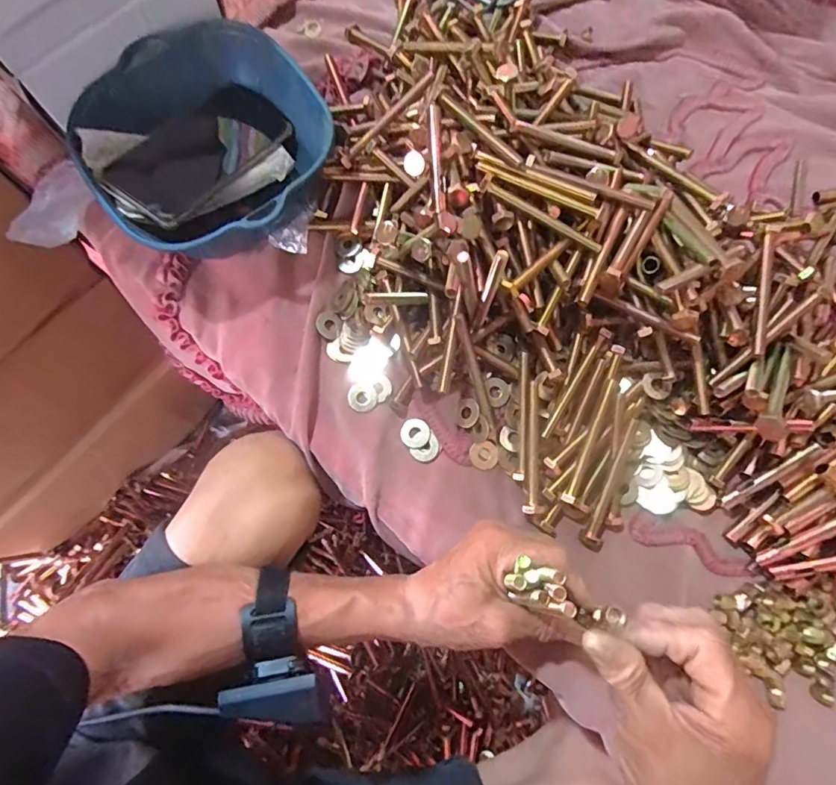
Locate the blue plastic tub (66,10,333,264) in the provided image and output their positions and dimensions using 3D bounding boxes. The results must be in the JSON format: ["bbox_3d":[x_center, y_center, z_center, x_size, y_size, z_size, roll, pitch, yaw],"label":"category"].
[{"bbox_3d":[-0.182,-0.208,0.436,0.197,0.088,0.185,1,76,-2],"label":"blue plastic tub"}]

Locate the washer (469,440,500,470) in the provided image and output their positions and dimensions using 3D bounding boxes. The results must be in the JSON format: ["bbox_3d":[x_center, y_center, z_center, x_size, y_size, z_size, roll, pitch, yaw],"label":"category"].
[{"bbox_3d":[0.056,0.053,0.426,0.025,0.006,0.025,1,76,-2],"label":"washer"}]

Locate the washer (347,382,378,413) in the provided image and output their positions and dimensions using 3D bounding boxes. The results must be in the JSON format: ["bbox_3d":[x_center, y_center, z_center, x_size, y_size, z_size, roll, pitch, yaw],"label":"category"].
[{"bbox_3d":[-0.048,0.004,0.434,0.025,0.004,0.025,1,76,-2],"label":"washer"}]

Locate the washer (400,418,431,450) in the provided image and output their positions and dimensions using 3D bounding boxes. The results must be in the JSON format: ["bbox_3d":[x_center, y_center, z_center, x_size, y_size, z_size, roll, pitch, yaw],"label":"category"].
[{"bbox_3d":[-0.002,0.035,0.427,0.024,0.004,0.026,1,76,-2],"label":"washer"}]

